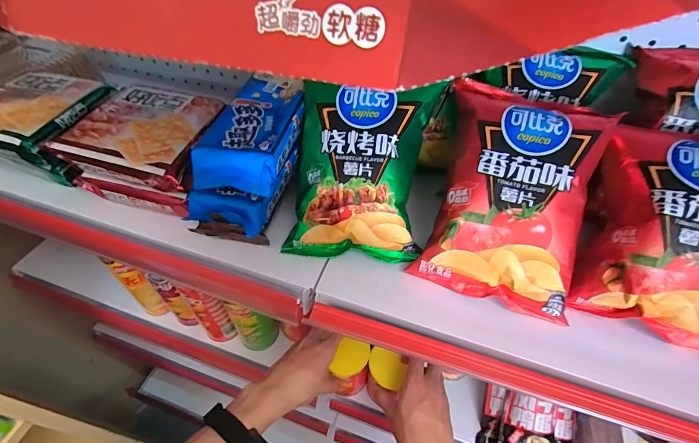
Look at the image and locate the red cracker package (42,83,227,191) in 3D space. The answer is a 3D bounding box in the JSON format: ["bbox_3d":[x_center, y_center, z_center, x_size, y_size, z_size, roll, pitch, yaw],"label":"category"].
[{"bbox_3d":[-0.206,-0.091,0.367,0.135,0.036,0.118,11,51,9],"label":"red cracker package"}]

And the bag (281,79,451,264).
[{"bbox_3d":[0.012,-0.045,0.332,0.133,0.169,0.050,6,8,10],"label":"bag"}]

